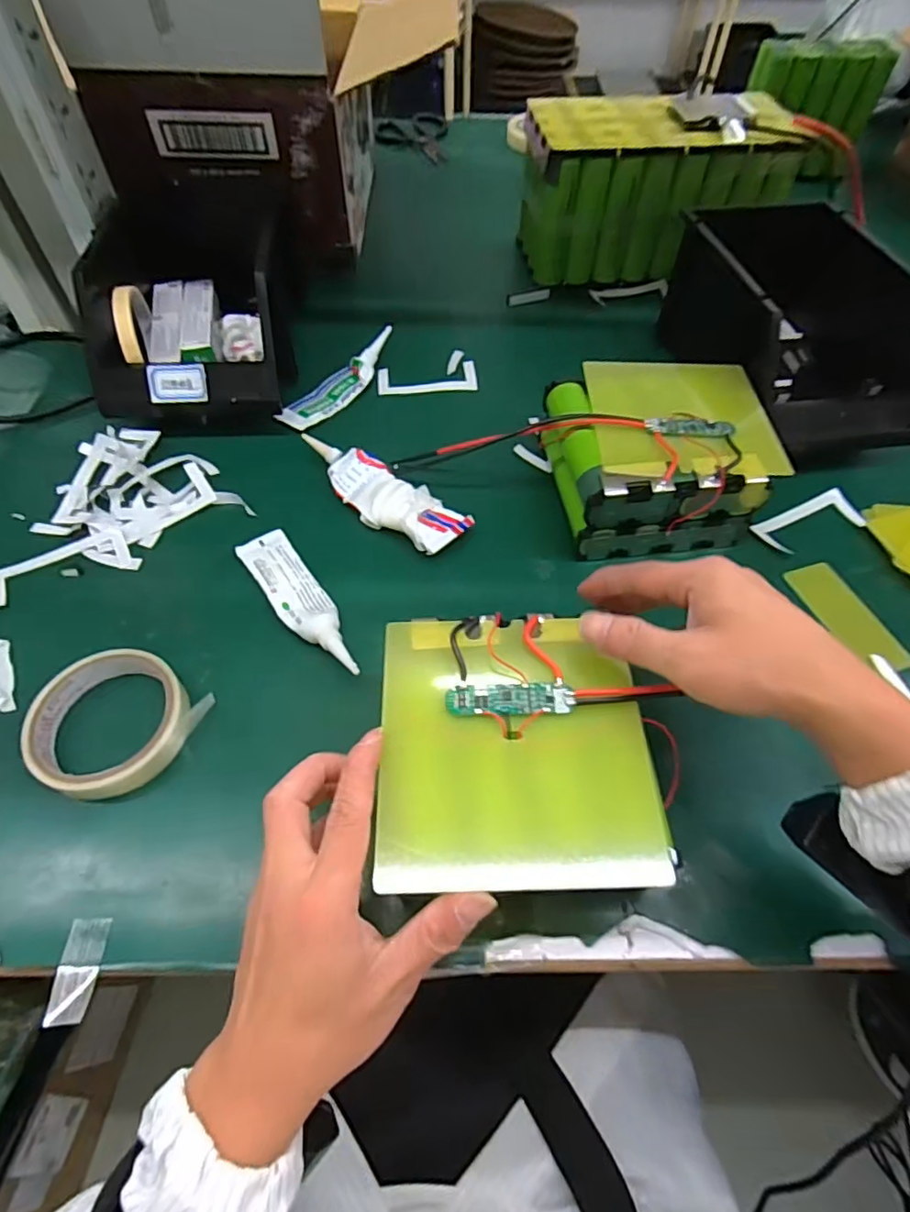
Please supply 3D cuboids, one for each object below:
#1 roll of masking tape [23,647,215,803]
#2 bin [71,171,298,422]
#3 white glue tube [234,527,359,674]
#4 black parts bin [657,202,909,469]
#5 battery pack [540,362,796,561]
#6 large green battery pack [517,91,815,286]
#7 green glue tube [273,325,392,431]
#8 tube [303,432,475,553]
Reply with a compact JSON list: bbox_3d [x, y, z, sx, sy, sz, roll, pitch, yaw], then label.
[{"bbox_3d":[-0.220,0.073,0.370,0.093,0.026,0.090,0,57,0],"label":"roll of masking tape"},{"bbox_3d":[-0.242,-0.294,0.560,0.165,0.100,0.256,-6,57,-4],"label":"bin"},{"bbox_3d":[-0.113,-0.006,0.428,0.038,0.020,0.152,-31,62,-19],"label":"white glue tube"},{"bbox_3d":[0.297,-0.278,0.550,0.150,0.113,0.323,-11,58,-7],"label":"black parts bin"},{"bbox_3d":[0.162,-0.128,0.477,0.165,0.076,0.160,-4,57,-3],"label":"battery pack"},{"bbox_3d":[0.219,-0.470,0.663,0.269,0.140,0.114,-2,57,-2],"label":"large green battery pack"},{"bbox_3d":[-0.113,-0.224,0.578,0.043,0.033,0.152,31,62,18],"label":"green glue tube"},{"bbox_3d":[-0.062,-0.095,0.486,0.157,0.020,0.053,35,63,20],"label":"tube"}]

